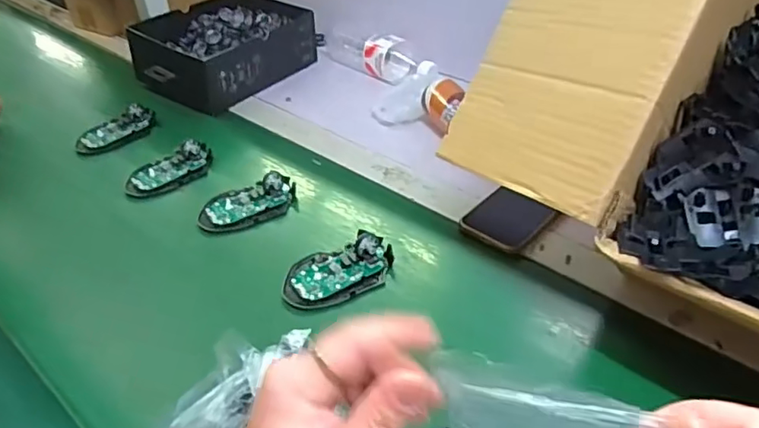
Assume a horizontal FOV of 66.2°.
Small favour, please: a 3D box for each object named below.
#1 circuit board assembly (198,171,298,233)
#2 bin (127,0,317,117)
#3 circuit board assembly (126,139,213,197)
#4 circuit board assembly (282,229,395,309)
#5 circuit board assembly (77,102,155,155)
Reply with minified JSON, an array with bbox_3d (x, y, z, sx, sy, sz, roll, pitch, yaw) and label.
[{"bbox_3d":[-0.152,-0.013,0.676,0.113,0.027,0.054,-17,40,-16],"label":"circuit board assembly"},{"bbox_3d":[-0.252,-0.265,0.943,0.196,0.089,0.253,23,45,30],"label":"bin"},{"bbox_3d":[-0.265,-0.057,0.738,0.110,0.029,0.050,-32,47,-29],"label":"circuit board assembly"},{"bbox_3d":[-0.041,0.053,0.583,0.114,0.024,0.066,-20,41,-21],"label":"circuit board assembly"},{"bbox_3d":[-0.375,-0.118,0.829,0.111,0.037,0.034,-32,48,-29],"label":"circuit board assembly"}]

